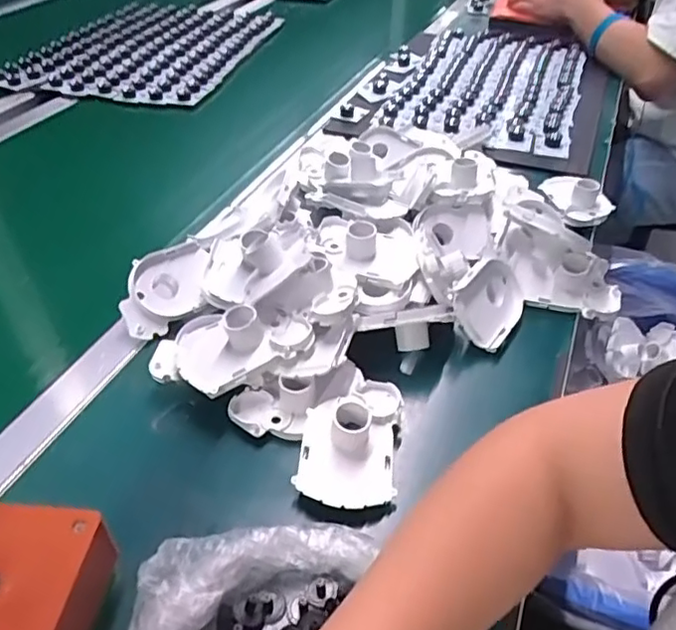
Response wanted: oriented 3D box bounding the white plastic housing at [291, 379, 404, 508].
[{"bbox_3d":[0.009,0.093,0.441,0.066,0.042,0.102,6,41,7],"label":"white plastic housing"}]

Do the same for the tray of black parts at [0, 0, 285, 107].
[{"bbox_3d":[-0.336,-0.490,1.103,0.359,0.047,0.448,9,42,10],"label":"tray of black parts"}]

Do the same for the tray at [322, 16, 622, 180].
[{"bbox_3d":[0.251,-0.381,0.984,0.392,0.049,0.502,15,43,16],"label":"tray"}]

